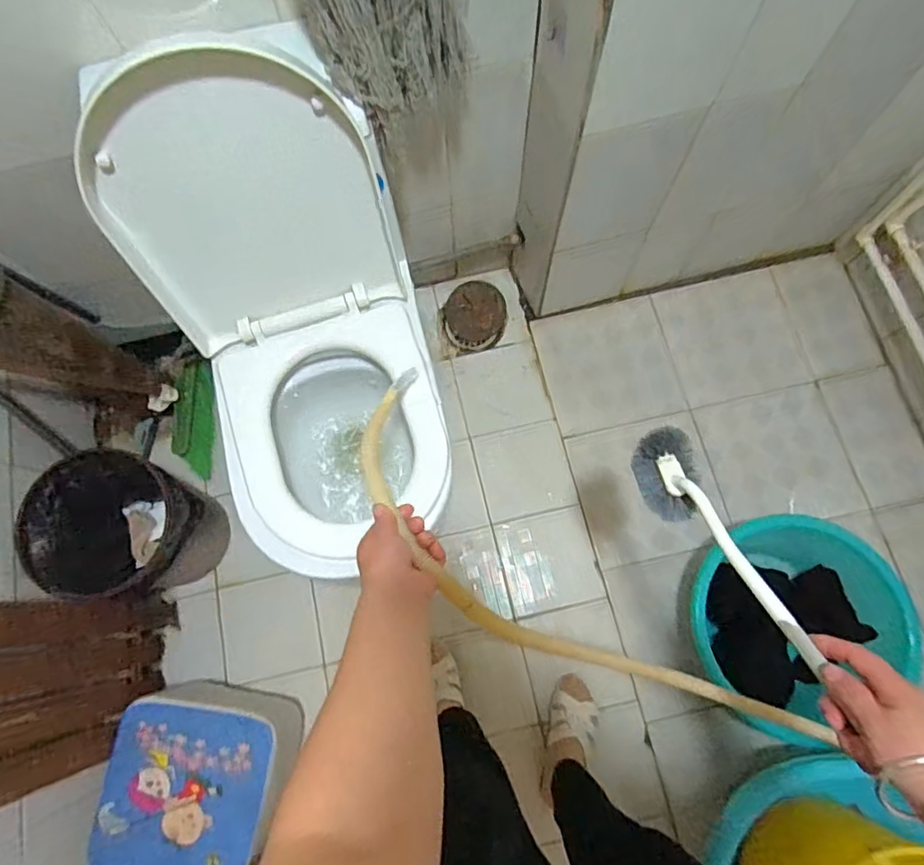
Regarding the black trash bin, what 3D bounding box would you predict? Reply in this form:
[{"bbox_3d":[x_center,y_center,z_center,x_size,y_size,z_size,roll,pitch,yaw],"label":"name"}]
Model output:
[{"bbox_3d":[-0.607,0.194,1.074,0.264,0.291,0.248,19,77,7],"label":"black trash bin"}]

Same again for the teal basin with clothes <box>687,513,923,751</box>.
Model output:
[{"bbox_3d":[0.625,0.377,1.096,0.374,0.214,0.347,0,76,2],"label":"teal basin with clothes"}]

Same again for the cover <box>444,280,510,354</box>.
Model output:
[{"bbox_3d":[0.034,-0.288,1.374,0.148,0.017,0.180,-5,75,1],"label":"cover"}]

